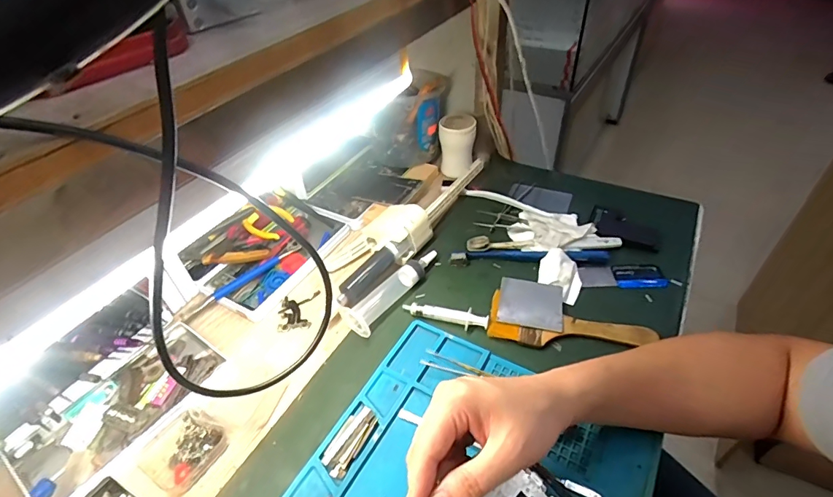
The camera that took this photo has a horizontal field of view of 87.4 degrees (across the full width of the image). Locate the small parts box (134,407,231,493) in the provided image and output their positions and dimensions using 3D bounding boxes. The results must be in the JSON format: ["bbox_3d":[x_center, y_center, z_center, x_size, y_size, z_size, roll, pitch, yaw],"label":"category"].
[{"bbox_3d":[-0.204,0.172,0.378,0.062,0.015,0.059,18,47,22],"label":"small parts box"}]

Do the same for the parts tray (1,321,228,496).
[{"bbox_3d":[-0.278,0.150,0.416,0.094,0.018,0.175,22,49,26],"label":"parts tray"}]

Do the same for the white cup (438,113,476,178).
[{"bbox_3d":[0.062,-0.158,0.658,0.054,0.072,0.043,-3,43,1],"label":"white cup"}]

